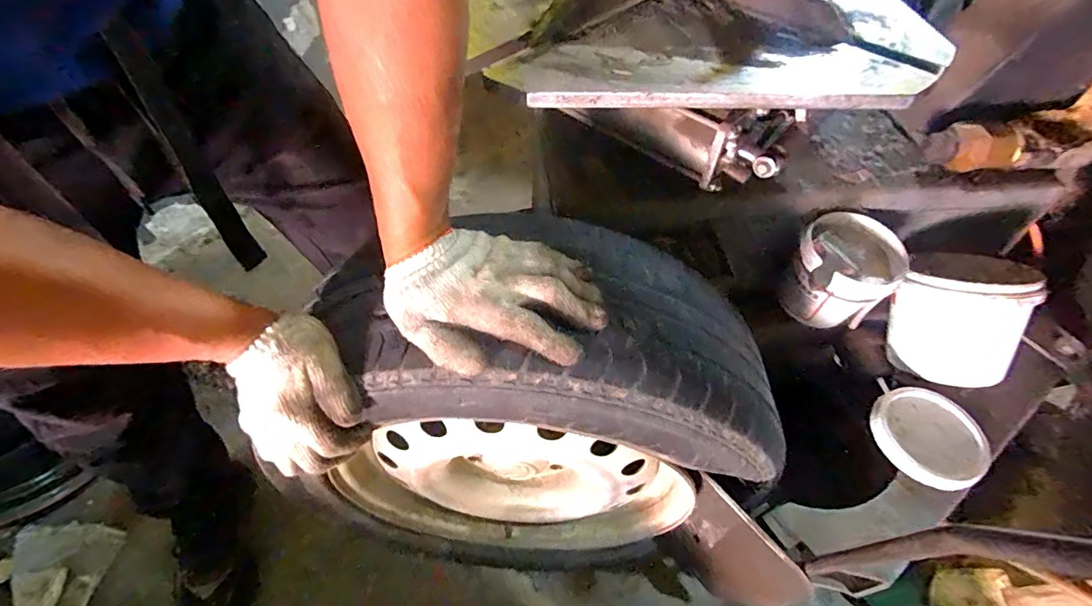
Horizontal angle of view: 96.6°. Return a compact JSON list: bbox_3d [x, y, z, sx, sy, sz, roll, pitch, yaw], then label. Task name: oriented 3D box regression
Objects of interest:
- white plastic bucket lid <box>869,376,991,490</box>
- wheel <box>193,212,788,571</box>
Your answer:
[{"bbox_3d":[0.496,0.168,0.634,0.126,0.020,0.140,-12,51,-13],"label":"white plastic bucket lid"},{"bbox_3d":[-0.014,0.151,0.613,0.467,0.499,0.187,3,52,1],"label":"wheel"}]

